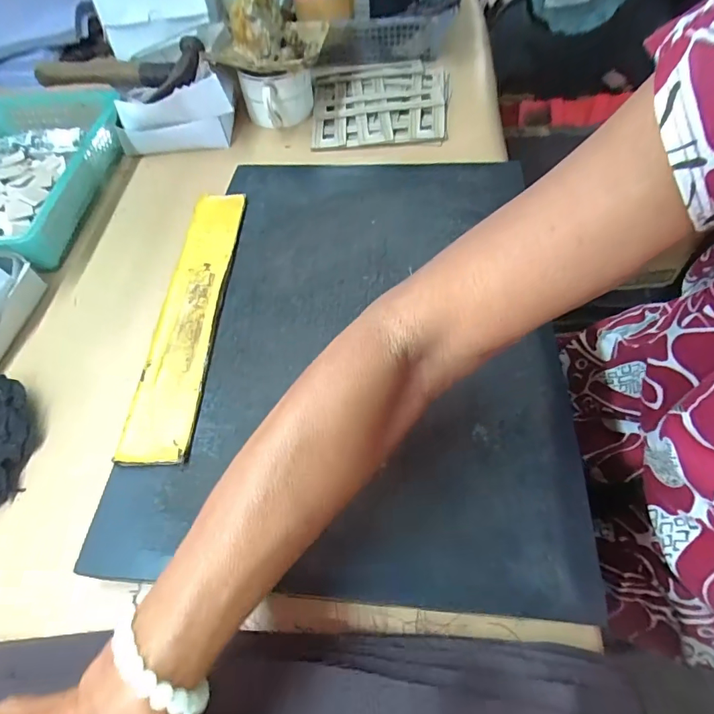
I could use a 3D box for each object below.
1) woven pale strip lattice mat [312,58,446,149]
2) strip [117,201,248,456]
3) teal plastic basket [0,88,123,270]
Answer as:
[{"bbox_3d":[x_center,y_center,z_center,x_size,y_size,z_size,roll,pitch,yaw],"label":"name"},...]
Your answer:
[{"bbox_3d":[0.029,-0.326,0.573,0.168,0.018,0.176,-3,56,2],"label":"woven pale strip lattice mat"},{"bbox_3d":[-0.133,-0.042,0.360,0.045,0.005,0.261,-1,56,3],"label":"strip"},{"bbox_3d":[-0.365,-0.189,0.473,0.172,0.058,0.250,-1,56,3],"label":"teal plastic basket"}]

